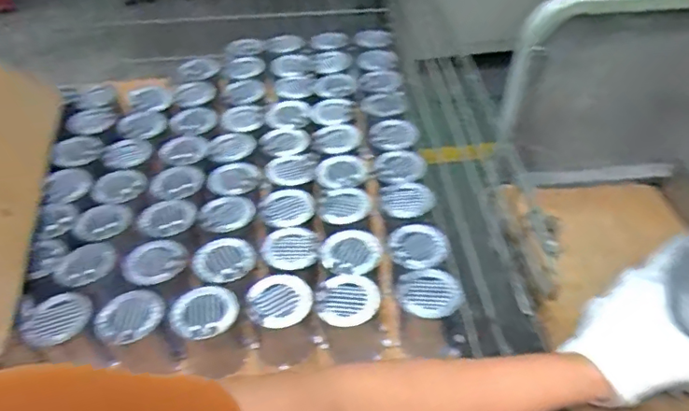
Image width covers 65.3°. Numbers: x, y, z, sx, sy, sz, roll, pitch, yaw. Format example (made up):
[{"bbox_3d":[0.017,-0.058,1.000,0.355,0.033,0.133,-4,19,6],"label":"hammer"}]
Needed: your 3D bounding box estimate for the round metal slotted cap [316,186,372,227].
[{"bbox_3d":[-0.002,-0.006,0.916,0.087,0.016,0.089,-2,44,1],"label":"round metal slotted cap"}]

